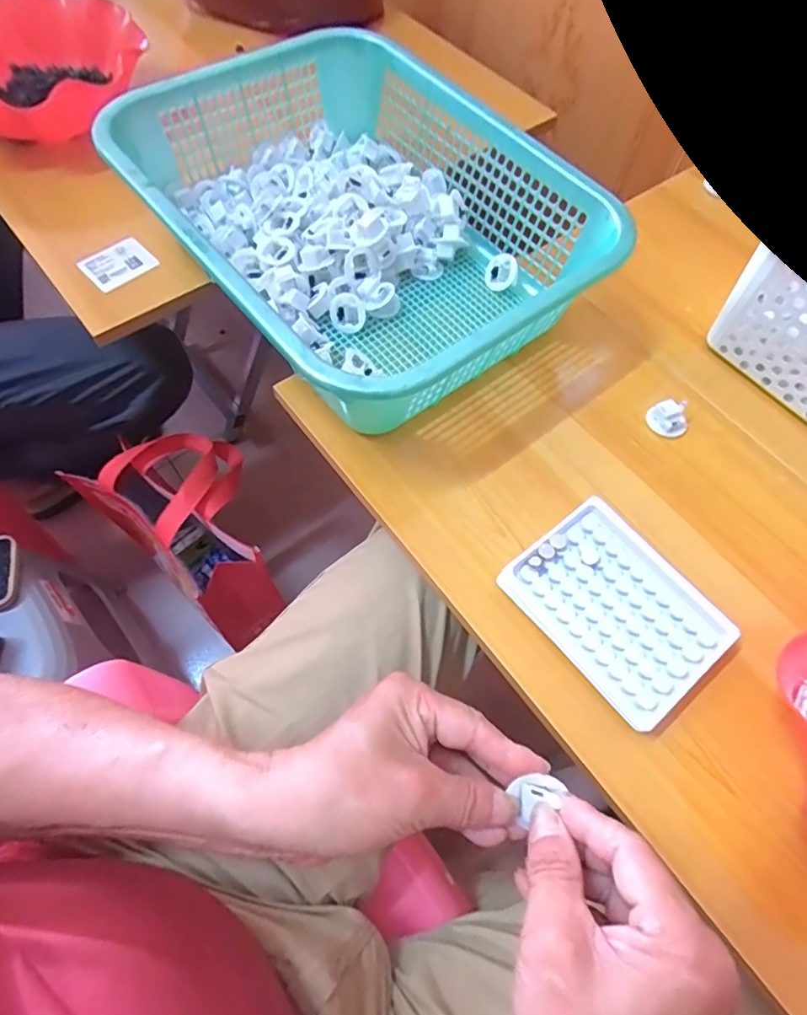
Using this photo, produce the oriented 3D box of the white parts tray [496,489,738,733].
[{"bbox_3d":[0.144,0.068,0.376,0.101,0.029,0.129,-36,71,-19],"label":"white parts tray"}]

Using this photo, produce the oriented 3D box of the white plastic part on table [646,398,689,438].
[{"bbox_3d":[0.220,-0.074,0.455,0.028,0.020,0.027,1,63,-2],"label":"white plastic part on table"}]

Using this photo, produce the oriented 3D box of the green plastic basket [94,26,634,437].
[{"bbox_3d":[-0.043,-0.245,0.478,0.285,0.103,0.391,-34,70,-18],"label":"green plastic basket"}]

